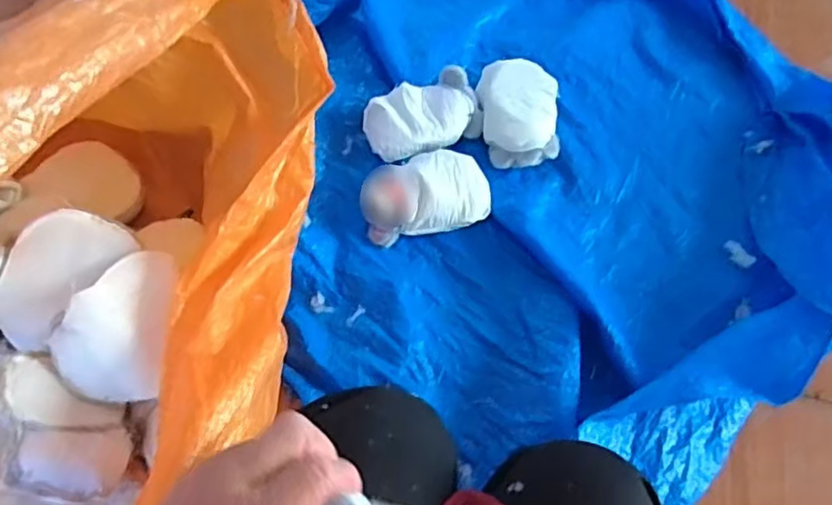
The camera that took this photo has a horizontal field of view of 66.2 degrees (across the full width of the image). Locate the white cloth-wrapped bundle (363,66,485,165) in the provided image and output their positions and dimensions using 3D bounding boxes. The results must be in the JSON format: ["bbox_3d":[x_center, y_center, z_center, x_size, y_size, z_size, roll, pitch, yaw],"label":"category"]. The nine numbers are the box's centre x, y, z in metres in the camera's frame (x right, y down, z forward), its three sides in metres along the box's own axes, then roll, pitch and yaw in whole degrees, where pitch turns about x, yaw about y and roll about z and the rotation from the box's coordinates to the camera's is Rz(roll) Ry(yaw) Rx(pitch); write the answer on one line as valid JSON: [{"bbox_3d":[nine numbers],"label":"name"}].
[{"bbox_3d":[0.010,-0.211,1.009,0.180,0.063,0.114,-15,63,-7],"label":"white cloth-wrapped bundle"}]

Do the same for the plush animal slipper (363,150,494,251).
[{"bbox_3d":[0.010,-0.091,0.933,0.180,0.065,0.114,-14,63,-6],"label":"plush animal slipper"}]

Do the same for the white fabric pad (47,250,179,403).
[{"bbox_3d":[-0.327,0.086,0.744,0.144,0.035,0.176,31,71,-27],"label":"white fabric pad"}]

